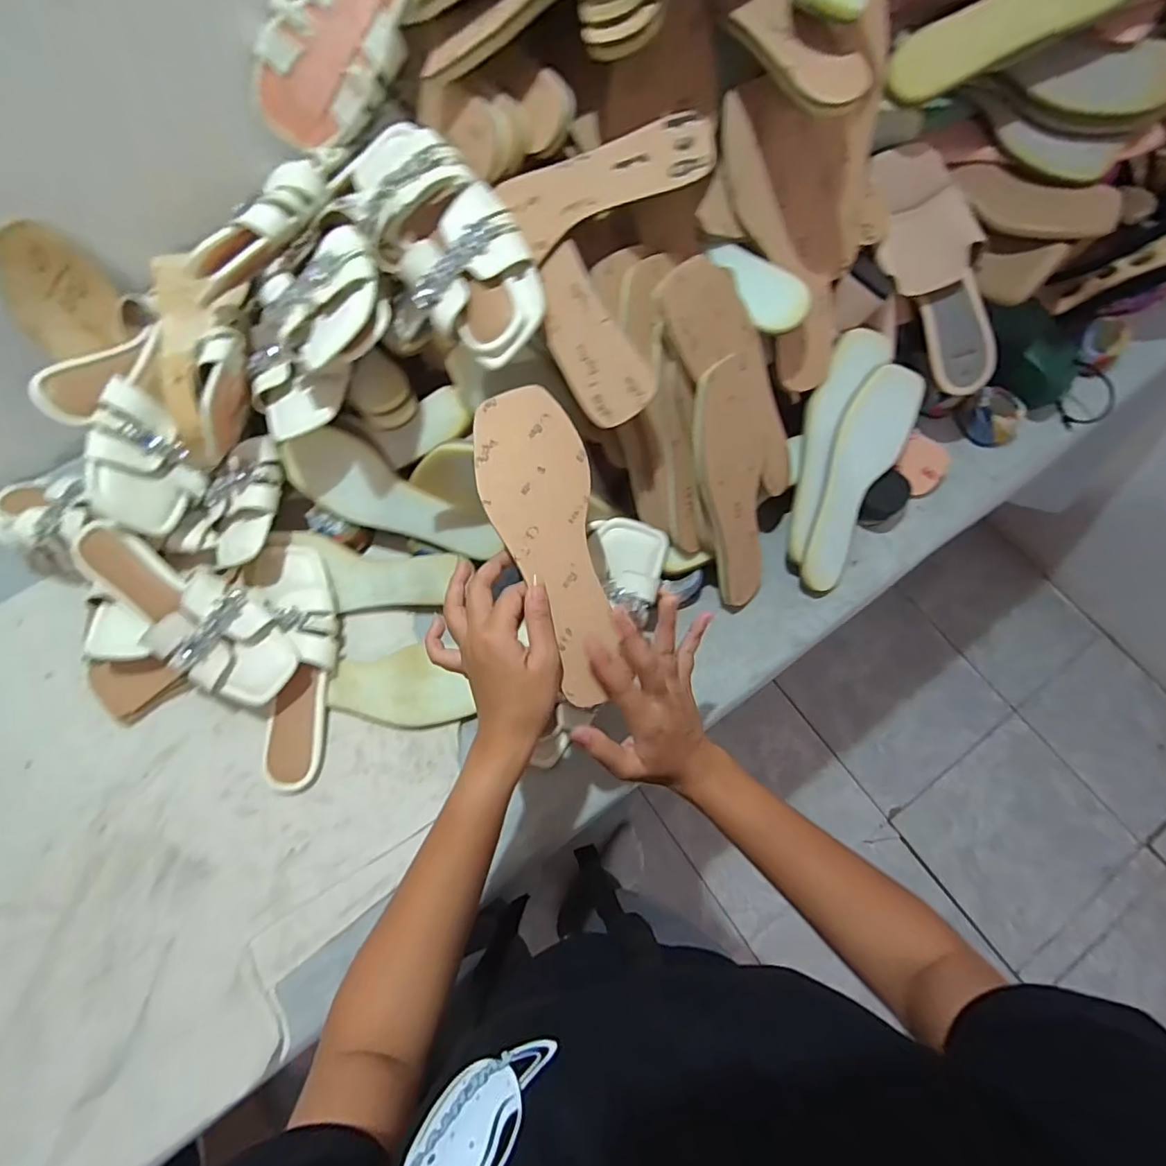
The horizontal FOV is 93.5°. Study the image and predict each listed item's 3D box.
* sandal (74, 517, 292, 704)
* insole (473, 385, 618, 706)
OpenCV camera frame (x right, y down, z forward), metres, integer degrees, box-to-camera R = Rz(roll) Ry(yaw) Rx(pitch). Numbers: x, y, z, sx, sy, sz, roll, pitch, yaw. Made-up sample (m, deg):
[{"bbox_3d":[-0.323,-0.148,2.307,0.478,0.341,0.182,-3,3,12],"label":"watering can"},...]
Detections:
[{"bbox_3d":[-0.383,0.024,0.520,0.249,0.063,0.094,33,75,12],"label":"sandal"},{"bbox_3d":[-0.023,-0.034,0.396,0.078,0.022,0.236,-15,79,-3],"label":"insole"}]

